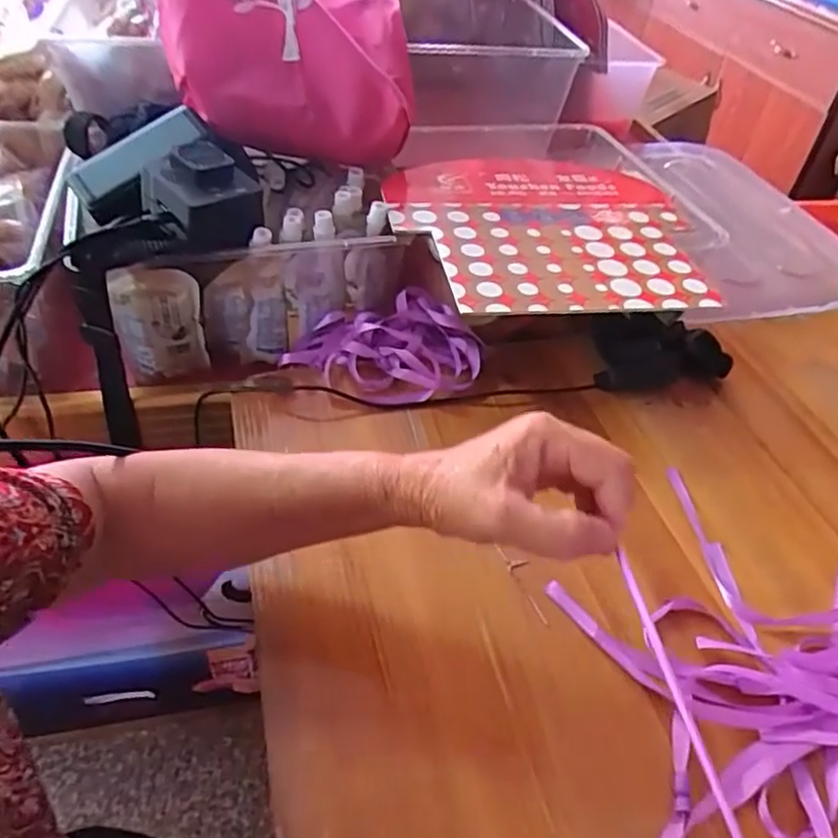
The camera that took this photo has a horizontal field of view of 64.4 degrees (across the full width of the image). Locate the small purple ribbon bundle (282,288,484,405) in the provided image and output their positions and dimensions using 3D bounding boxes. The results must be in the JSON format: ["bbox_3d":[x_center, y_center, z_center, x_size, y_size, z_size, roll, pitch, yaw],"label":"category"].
[{"bbox_3d":[-0.032,-0.067,0.597,0.172,0.043,0.119,-3,45,-10],"label":"small purple ribbon bundle"}]

